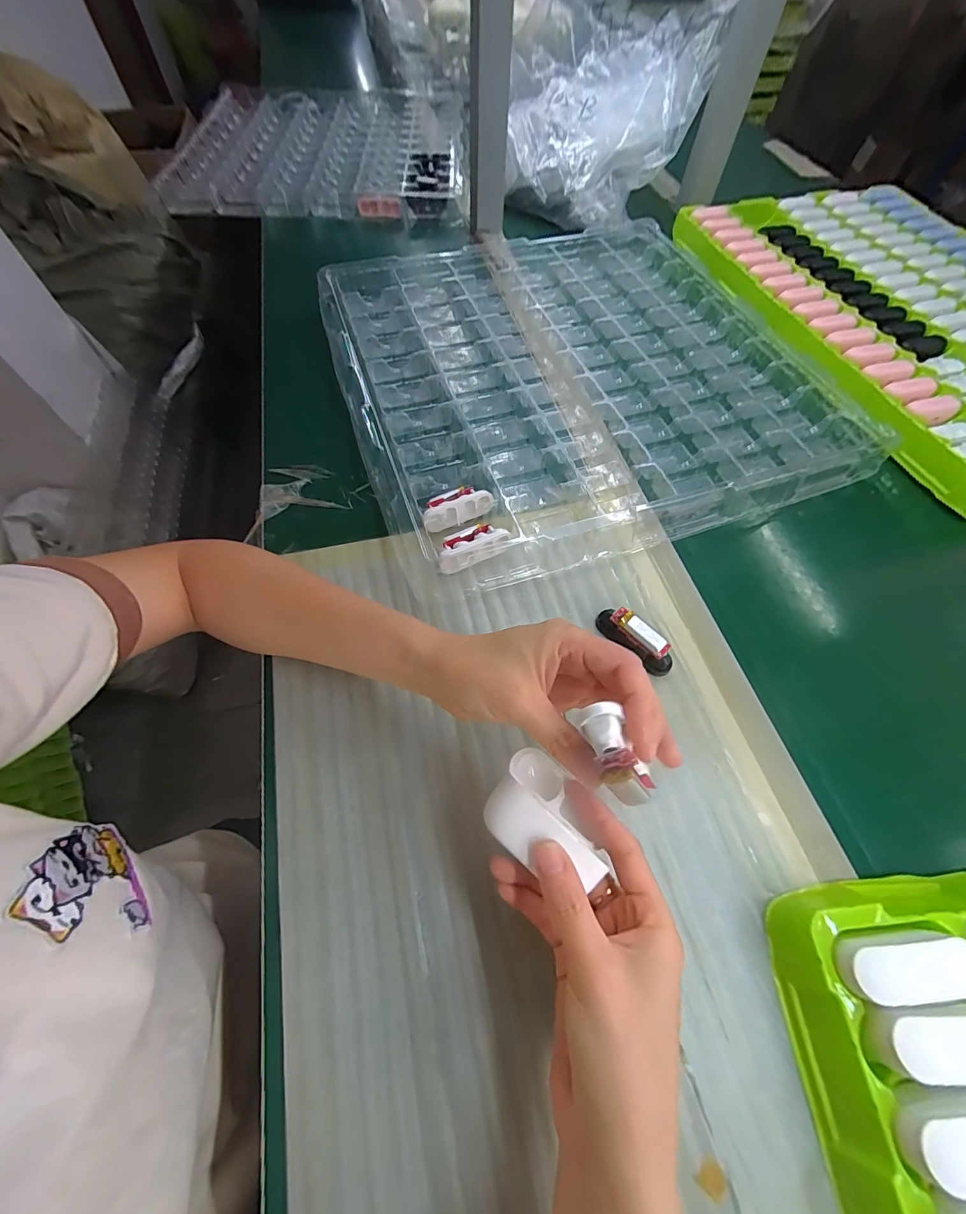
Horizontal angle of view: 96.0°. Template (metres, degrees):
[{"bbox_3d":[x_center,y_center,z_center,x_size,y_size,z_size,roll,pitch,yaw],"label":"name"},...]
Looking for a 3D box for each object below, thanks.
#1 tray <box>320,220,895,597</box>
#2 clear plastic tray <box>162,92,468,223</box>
[{"bbox_3d":[0.085,-0.267,0.471,0.460,0.034,0.489,-17,64,-9],"label":"tray"},{"bbox_3d":[-0.253,-0.783,0.731,0.422,0.049,0.462,-3,62,-2],"label":"clear plastic tray"}]

